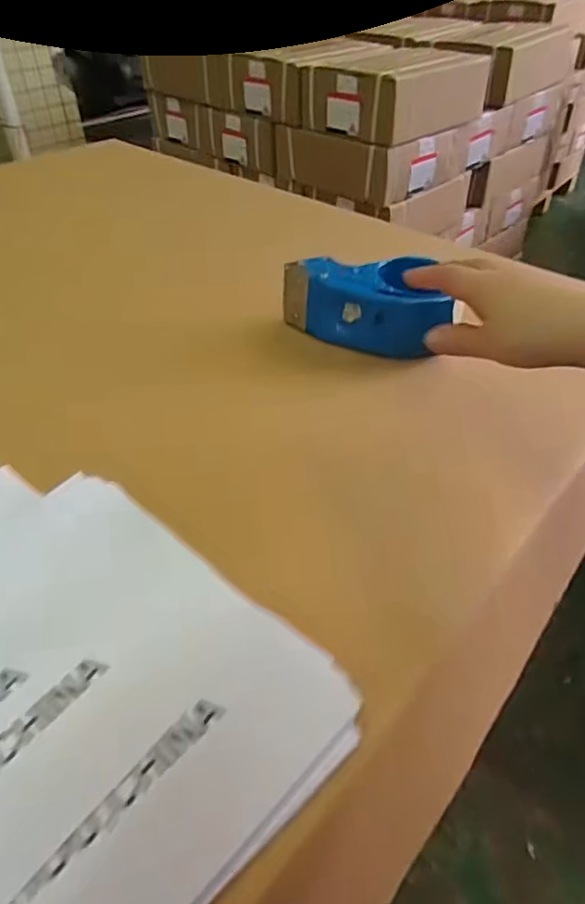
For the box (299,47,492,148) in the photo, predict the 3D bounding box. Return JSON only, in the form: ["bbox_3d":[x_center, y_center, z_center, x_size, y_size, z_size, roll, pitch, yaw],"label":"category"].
[{"bbox_3d":[0.293,-1.061,1.666,0.404,0.180,0.433,33,51,28],"label":"box"}]

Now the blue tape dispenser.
[{"bbox_3d":[0.067,-0.137,0.516,0.152,0.072,0.053,25,47,21],"label":"blue tape dispenser"}]

